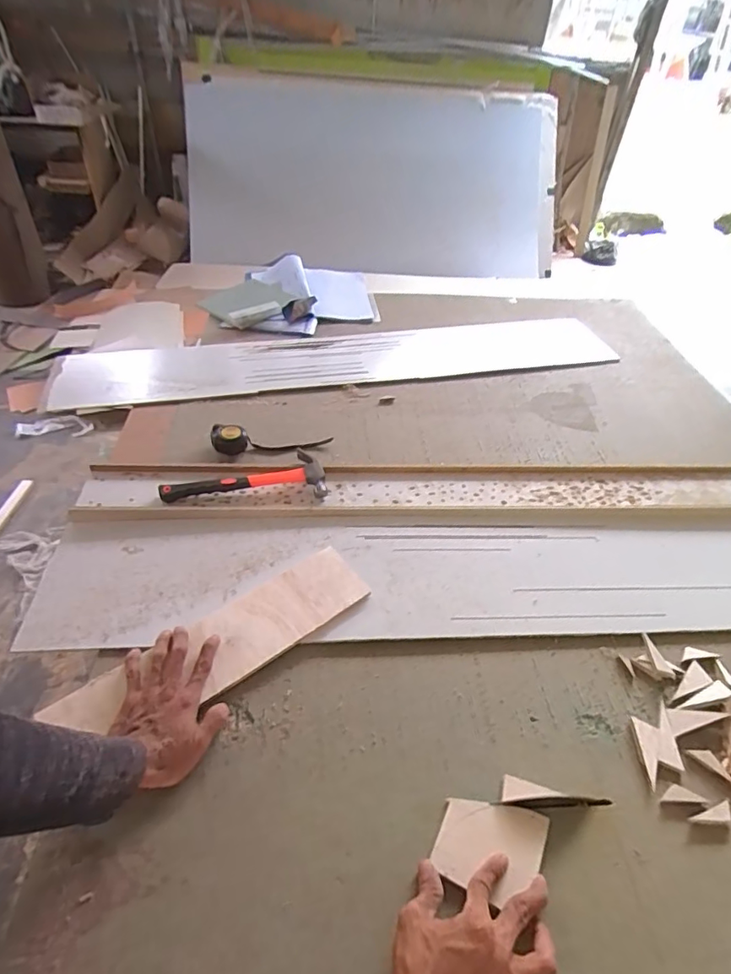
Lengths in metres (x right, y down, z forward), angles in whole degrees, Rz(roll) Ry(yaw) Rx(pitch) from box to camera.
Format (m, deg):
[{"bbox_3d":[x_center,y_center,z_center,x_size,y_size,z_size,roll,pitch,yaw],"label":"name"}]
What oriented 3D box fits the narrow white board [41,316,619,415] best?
[{"bbox_3d":[-0.032,-0.308,1.237,1.274,0.022,0.242,-8,46,-13],"label":"narrow white board"}]

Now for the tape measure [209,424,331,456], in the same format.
[{"bbox_3d":[-0.175,-0.085,0.980,0.219,0.043,0.053,3,43,-21],"label":"tape measure"}]

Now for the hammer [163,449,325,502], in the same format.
[{"bbox_3d":[-0.202,-0.022,0.879,0.268,0.033,0.104,-3,45,-8],"label":"hammer"}]

